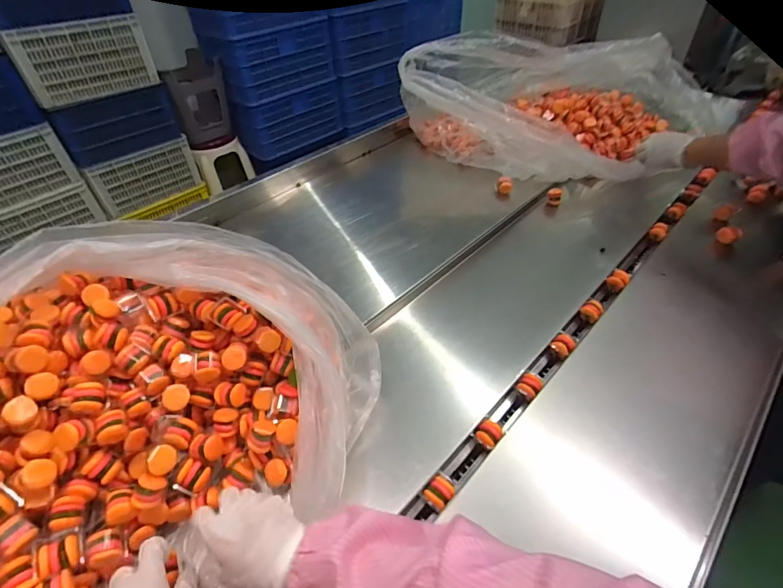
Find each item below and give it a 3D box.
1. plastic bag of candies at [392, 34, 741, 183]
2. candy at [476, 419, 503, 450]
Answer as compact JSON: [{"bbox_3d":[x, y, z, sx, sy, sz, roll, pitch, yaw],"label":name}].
[{"bbox_3d":[0.423,-0.529,1.059,0.677,0.255,0.535,14,47,20],"label":"plastic bag of candies"},{"bbox_3d":[0.131,0.192,0.556,0.029,0.027,0.040,26,52,29],"label":"candy"}]

